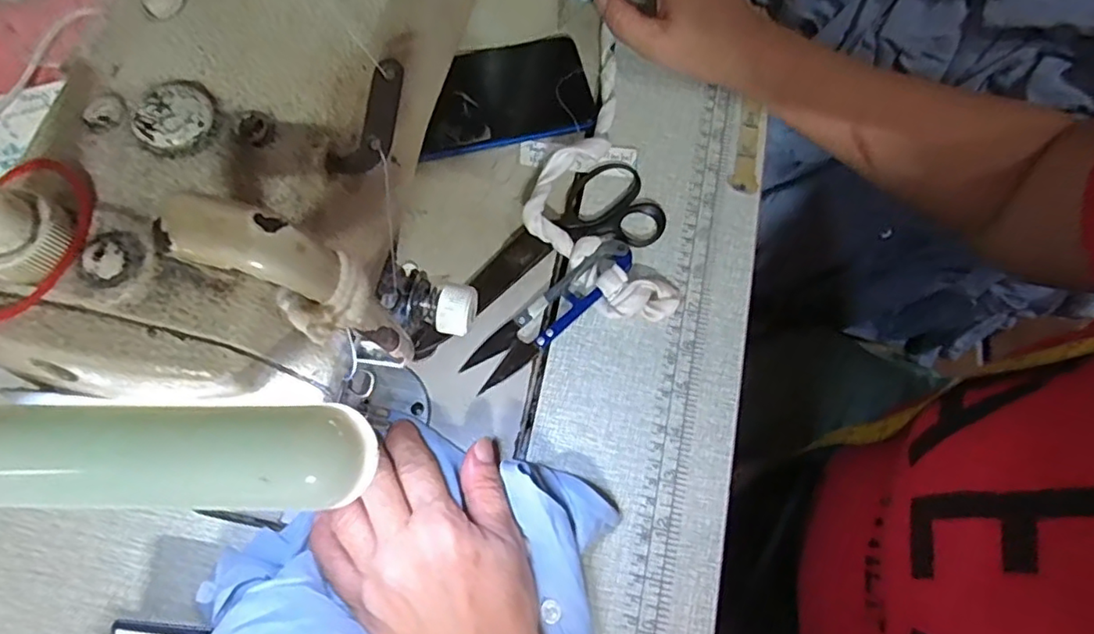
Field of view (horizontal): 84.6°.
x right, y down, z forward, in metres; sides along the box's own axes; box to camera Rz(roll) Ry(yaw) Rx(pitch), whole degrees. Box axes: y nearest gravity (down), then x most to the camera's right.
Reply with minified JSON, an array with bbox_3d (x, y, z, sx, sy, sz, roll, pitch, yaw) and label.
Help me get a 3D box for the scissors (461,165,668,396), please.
[{"bbox_3d":[0.017,-0.027,0.362,0.059,0.015,0.164,29,73,8],"label":"scissors"}]

